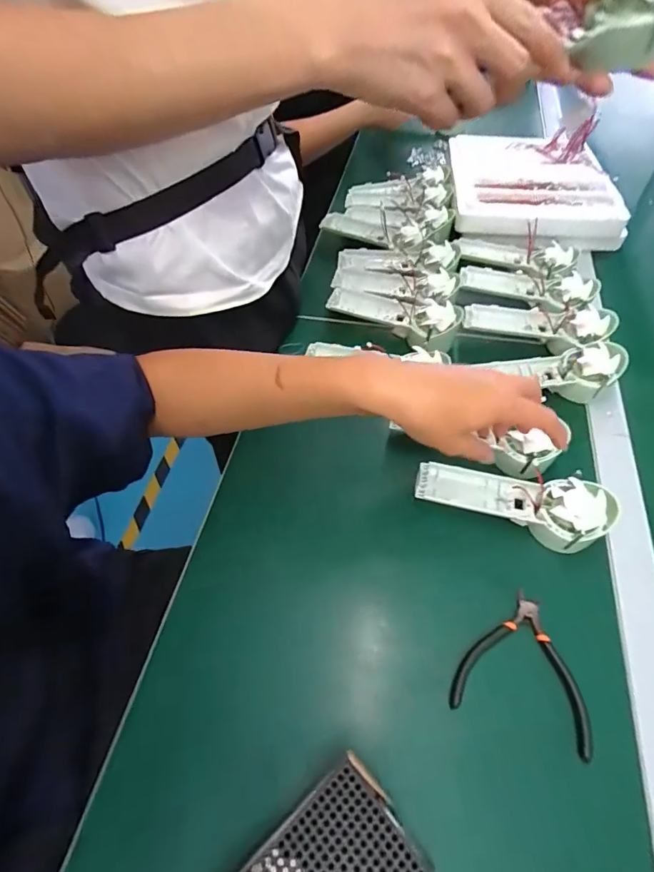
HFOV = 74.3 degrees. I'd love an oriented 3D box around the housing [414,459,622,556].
[{"bbox_3d":[0.176,0.063,0.424,0.177,0.043,0.063,10,56,10],"label":"housing"}]

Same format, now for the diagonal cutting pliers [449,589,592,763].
[{"bbox_3d":[0.166,0.189,0.362,0.103,0.012,0.106,17,57,14],"label":"diagonal cutting pliers"}]

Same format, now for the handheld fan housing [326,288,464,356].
[{"bbox_3d":[0.089,-0.163,0.590,0.178,0.045,0.069,23,59,18],"label":"handheld fan housing"}]

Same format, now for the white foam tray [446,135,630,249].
[{"bbox_3d":[0.341,-0.422,0.726,0.258,0.055,0.270,6,55,7],"label":"white foam tray"}]

